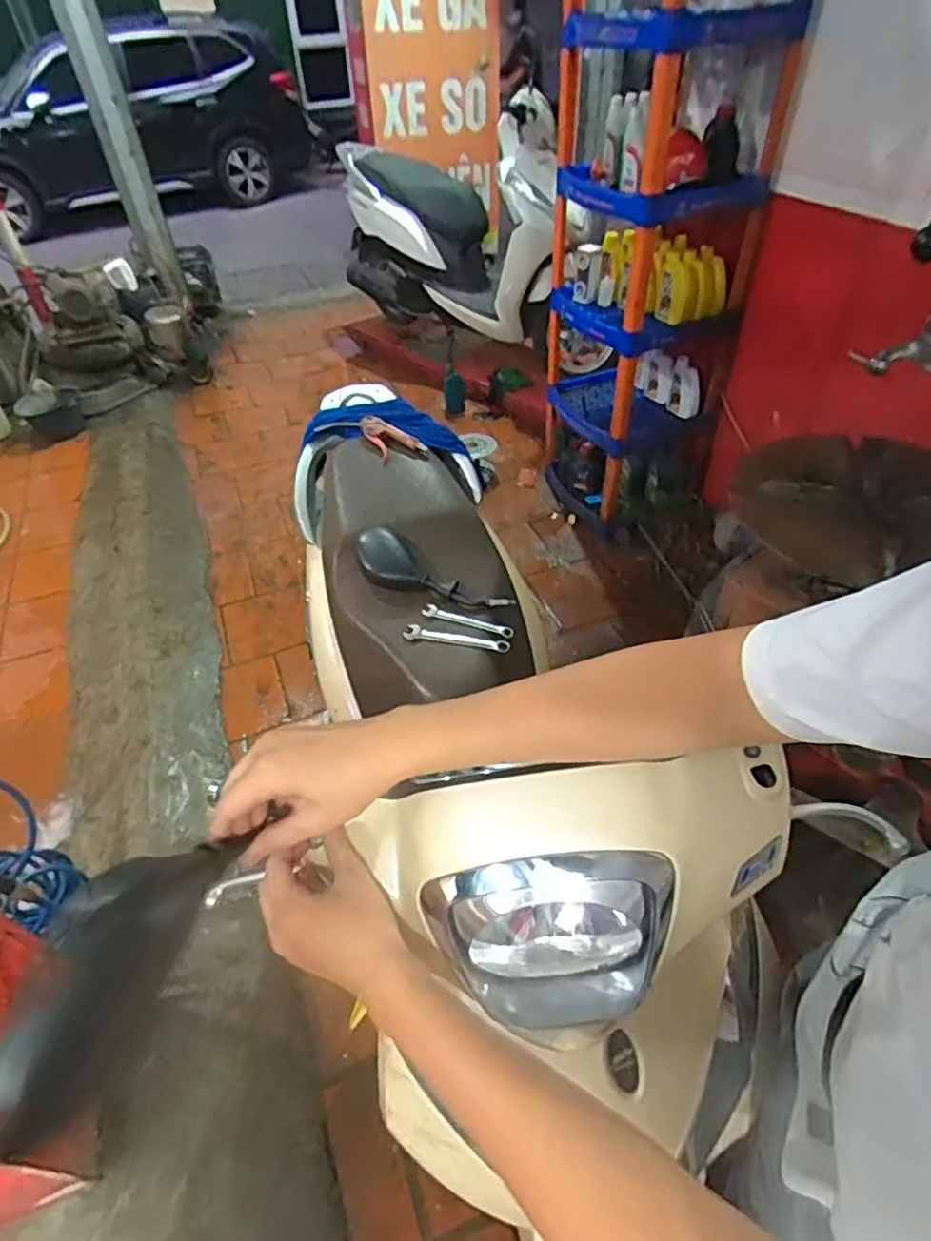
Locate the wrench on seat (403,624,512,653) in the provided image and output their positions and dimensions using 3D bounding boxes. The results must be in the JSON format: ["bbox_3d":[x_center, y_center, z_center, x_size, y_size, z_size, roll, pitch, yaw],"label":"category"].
[{"bbox_3d":[-0.014,0.030,1.021,0.172,0.012,0.025,9,46,12],"label":"wrench on seat"}]

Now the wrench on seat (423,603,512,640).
[{"bbox_3d":[0.005,0.000,1.045,0.157,0.010,0.024,14,48,17],"label":"wrench on seat"}]

